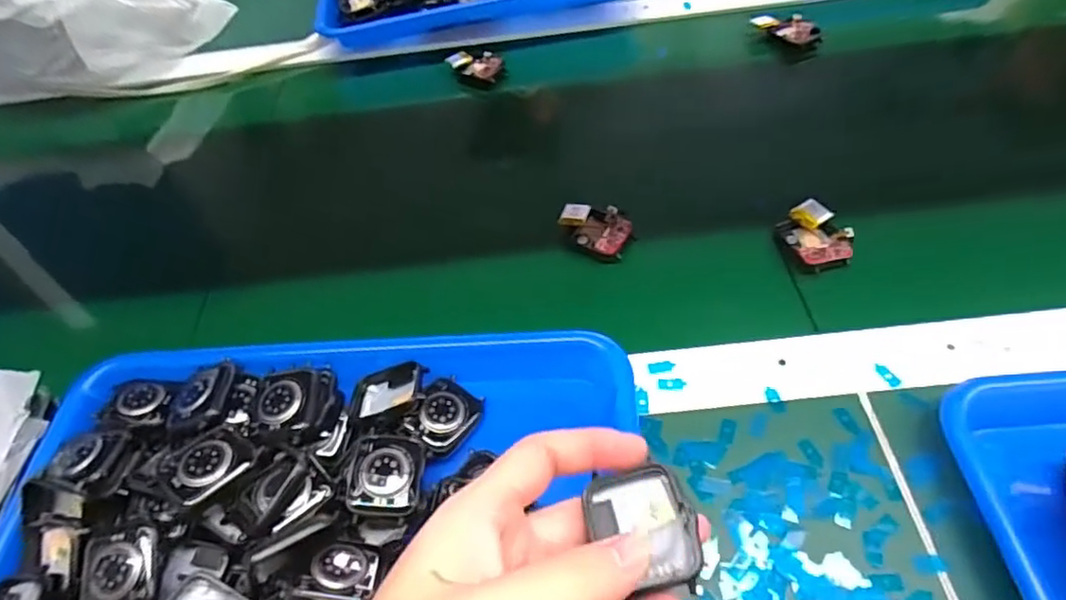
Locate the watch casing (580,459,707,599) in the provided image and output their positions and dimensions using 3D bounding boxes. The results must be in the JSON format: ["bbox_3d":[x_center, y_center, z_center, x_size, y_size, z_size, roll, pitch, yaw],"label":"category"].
[{"bbox_3d":[0.041,0.084,0.227,0.035,0.013,0.044,-13,54,-6],"label":"watch casing"}]

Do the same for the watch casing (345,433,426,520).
[{"bbox_3d":[-0.075,0.088,0.316,0.035,0.014,0.042,0,53,7],"label":"watch casing"}]

